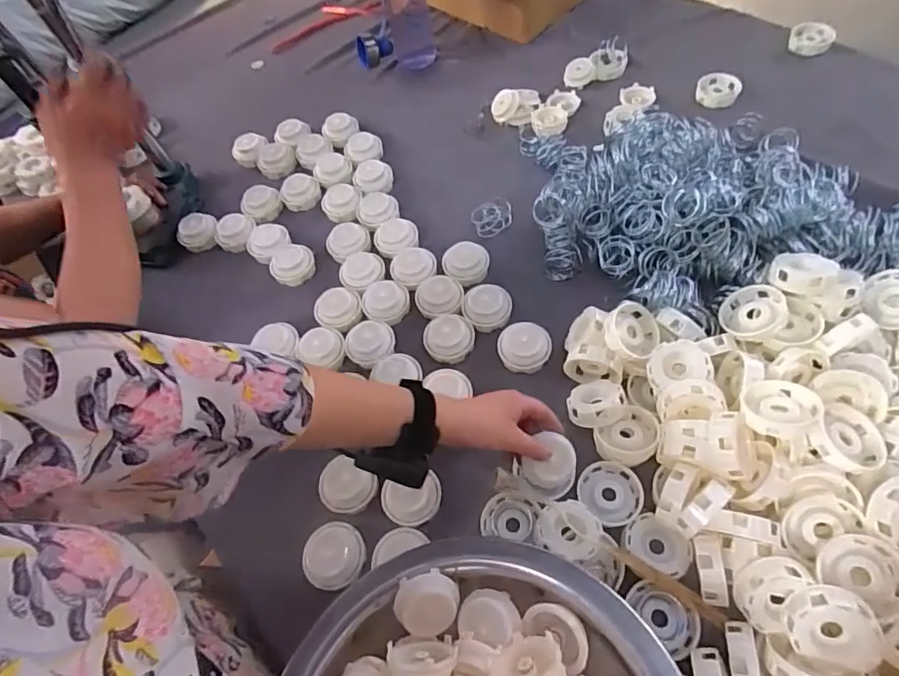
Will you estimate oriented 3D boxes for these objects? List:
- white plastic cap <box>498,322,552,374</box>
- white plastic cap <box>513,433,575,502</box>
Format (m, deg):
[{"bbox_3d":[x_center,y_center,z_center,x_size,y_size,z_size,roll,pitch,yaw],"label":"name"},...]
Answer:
[{"bbox_3d":[0.088,0.010,0.599,0.060,0.029,0.052,9,50,13],"label":"white plastic cap"},{"bbox_3d":[0.098,0.126,0.502,0.053,0.037,0.064,38,93,4],"label":"white plastic cap"}]

